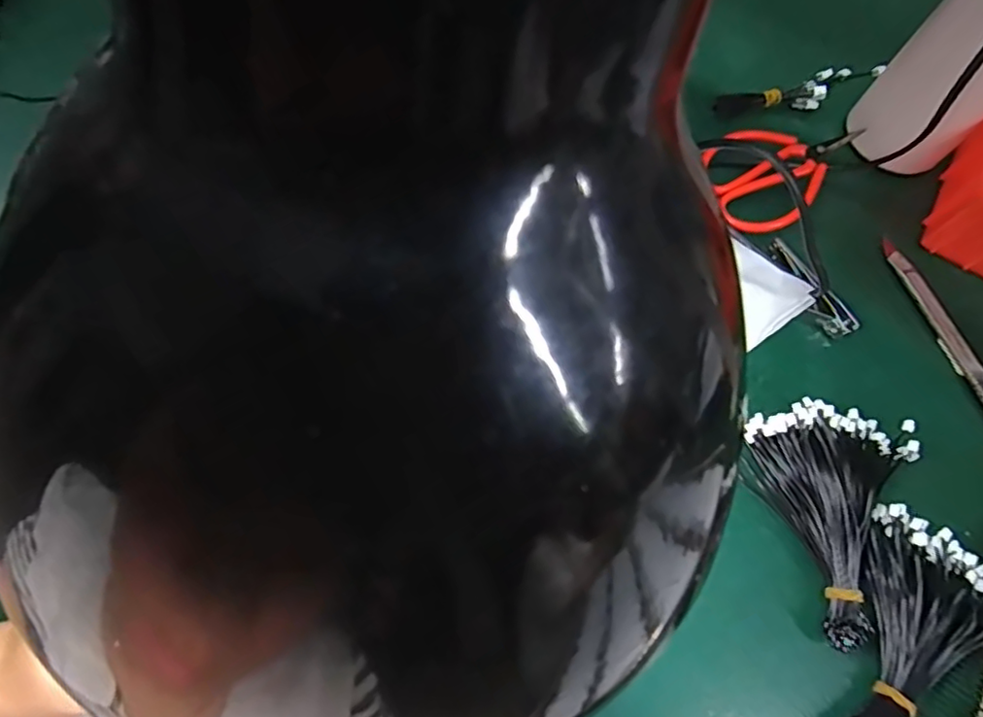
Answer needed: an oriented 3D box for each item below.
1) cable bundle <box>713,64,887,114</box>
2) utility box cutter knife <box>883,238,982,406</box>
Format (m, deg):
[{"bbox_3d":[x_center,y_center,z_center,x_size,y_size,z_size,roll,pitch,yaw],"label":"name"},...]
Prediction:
[{"bbox_3d":[0.240,-0.205,0.427,0.155,0.018,0.029,-21,71,-13],"label":"cable bundle"},{"bbox_3d":[0.291,-0.019,0.361,0.015,0.010,0.134,-15,70,-11],"label":"utility box cutter knife"}]

